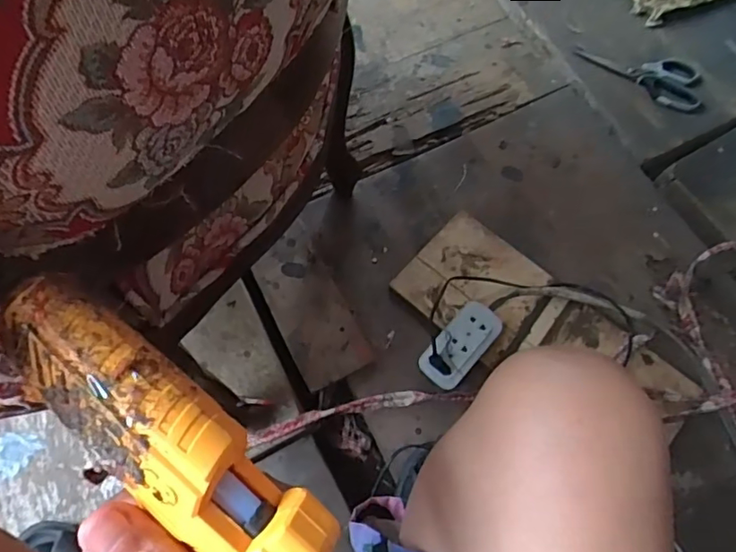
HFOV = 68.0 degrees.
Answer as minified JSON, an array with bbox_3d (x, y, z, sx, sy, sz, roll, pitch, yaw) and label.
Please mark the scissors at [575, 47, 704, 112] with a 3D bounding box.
[{"bbox_3d":[0.473,-0.356,0.935,0.226,0.019,0.102,39,74,14],"label":"scissors"}]

